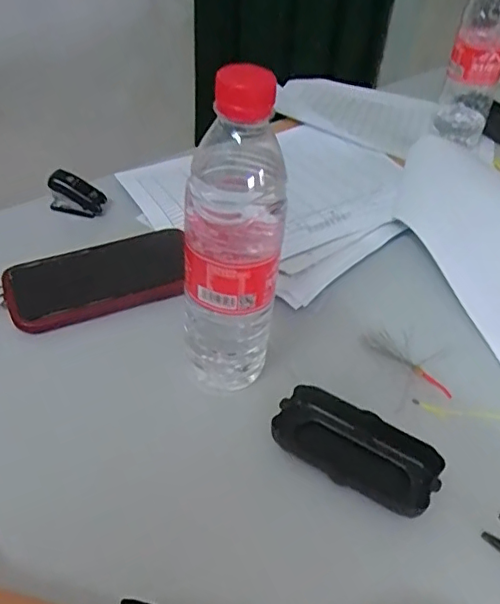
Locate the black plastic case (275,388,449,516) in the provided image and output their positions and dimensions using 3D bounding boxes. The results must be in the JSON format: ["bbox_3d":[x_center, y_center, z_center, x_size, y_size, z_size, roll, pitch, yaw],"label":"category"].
[{"bbox_3d":[0.072,0.099,0.387,0.110,0.024,0.048,26,49,21],"label":"black plastic case"}]

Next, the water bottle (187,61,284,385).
[{"bbox_3d":[-0.012,-0.033,0.362,0.062,0.218,0.061,1,44,-3],"label":"water bottle"}]

